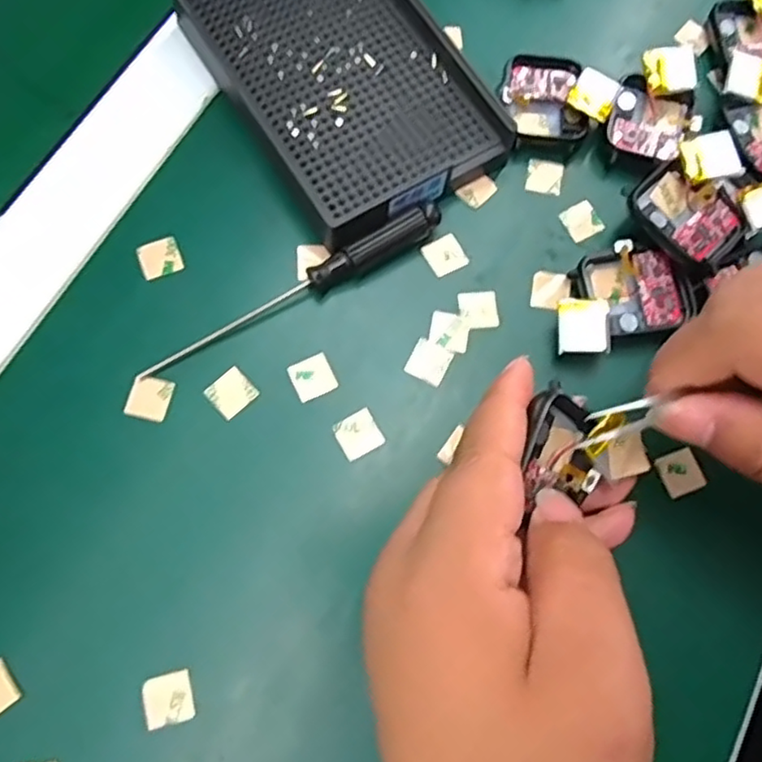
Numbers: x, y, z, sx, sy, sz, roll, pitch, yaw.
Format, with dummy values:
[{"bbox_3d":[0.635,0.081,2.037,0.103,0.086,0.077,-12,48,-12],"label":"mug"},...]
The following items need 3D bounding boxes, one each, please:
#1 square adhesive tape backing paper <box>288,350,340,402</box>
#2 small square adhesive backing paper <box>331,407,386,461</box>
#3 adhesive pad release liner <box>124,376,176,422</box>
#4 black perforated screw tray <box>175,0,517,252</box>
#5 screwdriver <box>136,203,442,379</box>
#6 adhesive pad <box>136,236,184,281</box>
[{"bbox_3d":[-0.026,-0.002,0.251,0.016,0.004,0.016,-24,75,-10],"label":"square adhesive tape backing paper"},{"bbox_3d":[-0.008,0.020,0.246,0.016,0.004,0.016,-29,76,-11],"label":"small square adhesive backing paper"},{"bbox_3d":[-0.088,0.006,0.246,0.016,0.004,0.016,13,73,1],"label":"adhesive pad release liner"},{"bbox_3d":[-0.018,-0.131,0.280,0.091,0.026,0.140,-31,76,-11],"label":"black perforated screw tray"},{"bbox_3d":[-0.033,-0.034,0.255,0.130,0.015,0.011,-30,76,-11],"label":"screwdriver"},{"bbox_3d":[-0.089,-0.050,0.262,0.016,0.004,0.016,-24,75,-10],"label":"adhesive pad"}]

